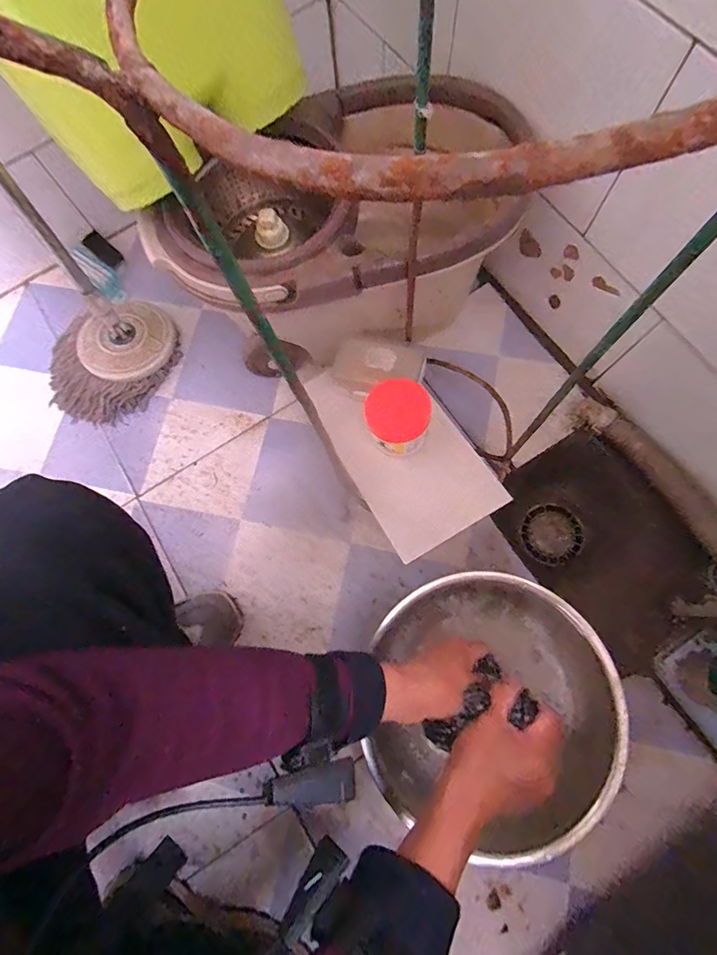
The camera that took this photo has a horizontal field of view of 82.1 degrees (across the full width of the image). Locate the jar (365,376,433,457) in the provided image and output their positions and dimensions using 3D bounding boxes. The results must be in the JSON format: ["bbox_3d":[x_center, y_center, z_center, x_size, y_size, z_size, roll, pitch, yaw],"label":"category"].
[{"bbox_3d":[0.052,-0.075,0.536,0.077,0.073,0.082,-1,76,3],"label":"jar"}]

